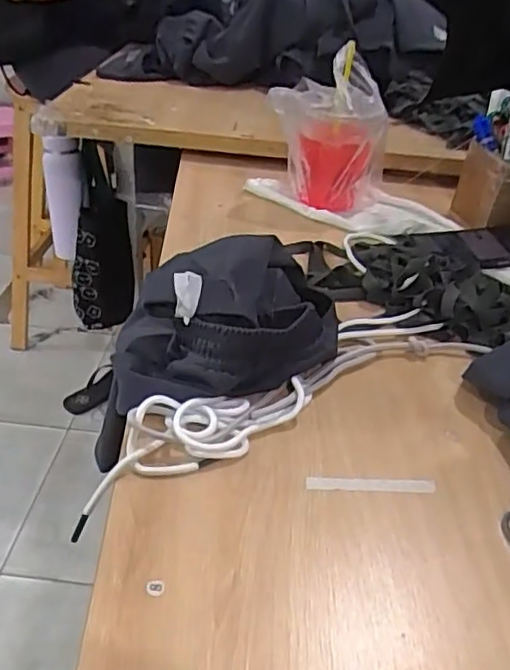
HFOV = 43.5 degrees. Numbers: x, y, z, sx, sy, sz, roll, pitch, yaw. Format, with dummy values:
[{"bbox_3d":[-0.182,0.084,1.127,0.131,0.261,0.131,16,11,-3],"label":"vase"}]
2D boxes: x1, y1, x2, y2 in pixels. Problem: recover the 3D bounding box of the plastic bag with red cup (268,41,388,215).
[{"bbox_3d":[0.105,-0.278,0.870,0.143,0.177,0.126,10,36,9],"label":"plastic bag with red cup"}]

